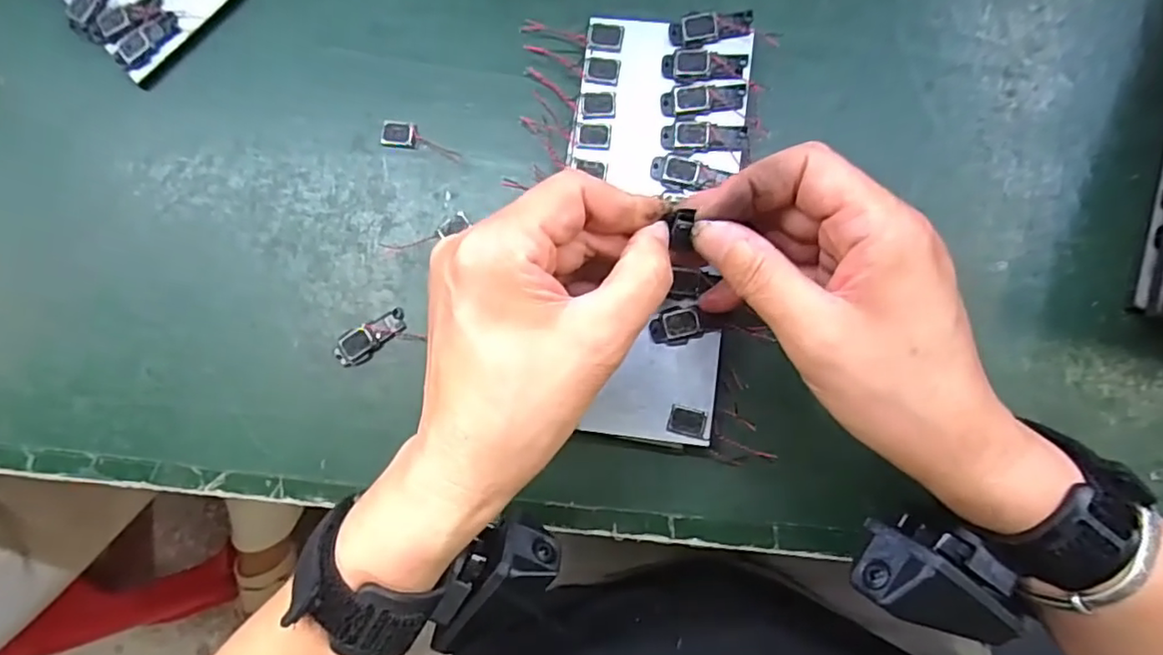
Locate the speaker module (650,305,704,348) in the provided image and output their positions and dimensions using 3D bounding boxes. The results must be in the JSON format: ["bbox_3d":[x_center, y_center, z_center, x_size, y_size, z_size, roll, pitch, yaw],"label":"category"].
[{"bbox_3d":[0.045,-0.001,0.295,0.024,0.006,0.017,-9,86,4],"label":"speaker module"}]

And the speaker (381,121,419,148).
[{"bbox_3d":[-0.095,-0.101,0.327,0.019,0.004,0.013,5,87,5],"label":"speaker"}]

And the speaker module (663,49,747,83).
[{"bbox_3d":[0.060,-0.127,0.301,0.040,0.004,0.016,-1,86,4],"label":"speaker module"}]

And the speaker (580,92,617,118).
[{"bbox_3d":[0.008,-0.109,0.306,0.017,0.004,0.014,3,84,-1],"label":"speaker"}]

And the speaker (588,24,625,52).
[{"bbox_3d":[0.012,-0.143,0.309,0.018,0.004,0.014,10,80,6],"label":"speaker"}]

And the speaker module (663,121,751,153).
[{"bbox_3d":[0.059,-0.092,0.299,0.040,0.004,0.014,1,87,4],"label":"speaker module"}]

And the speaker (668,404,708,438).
[{"bbox_3d":[0.050,0.044,0.292,0.018,0.004,0.013,13,95,3],"label":"speaker"}]

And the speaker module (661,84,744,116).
[{"bbox_3d":[0.058,-0.110,0.301,0.039,0.004,0.013,-3,86,4],"label":"speaker module"}]

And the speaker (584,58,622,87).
[{"bbox_3d":[0.010,-0.126,0.307,0.017,0.004,0.013,9,87,1],"label":"speaker"}]

